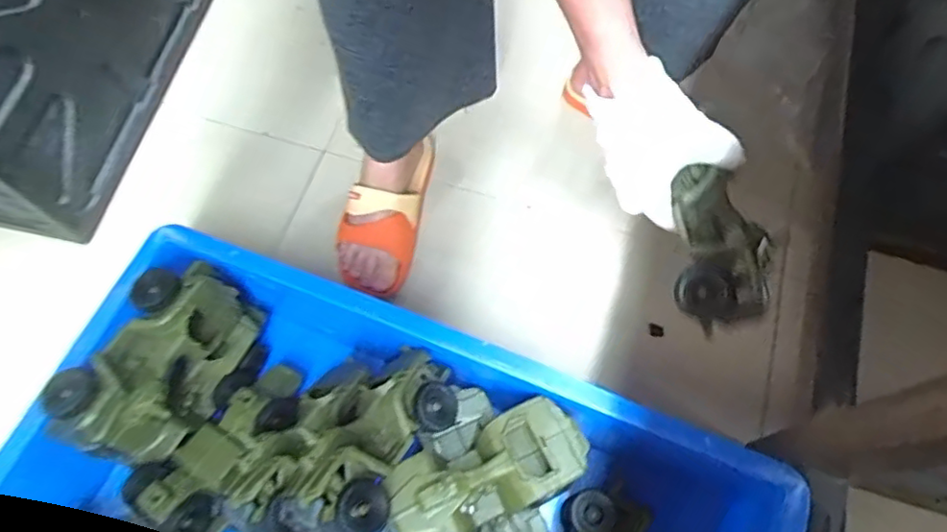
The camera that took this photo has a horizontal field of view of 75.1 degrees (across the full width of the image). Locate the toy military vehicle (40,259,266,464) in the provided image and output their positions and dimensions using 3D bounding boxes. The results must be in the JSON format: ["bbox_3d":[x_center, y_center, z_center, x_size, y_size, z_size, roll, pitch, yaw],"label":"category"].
[{"bbox_3d":[-0.293,0.101,0.610,0.103,0.136,0.188,25,69,10],"label":"toy military vehicle"}]

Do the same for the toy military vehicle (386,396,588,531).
[{"bbox_3d":[0.012,0.180,0.534,0.171,0.059,0.076,-23,68,-10],"label":"toy military vehicle"}]

